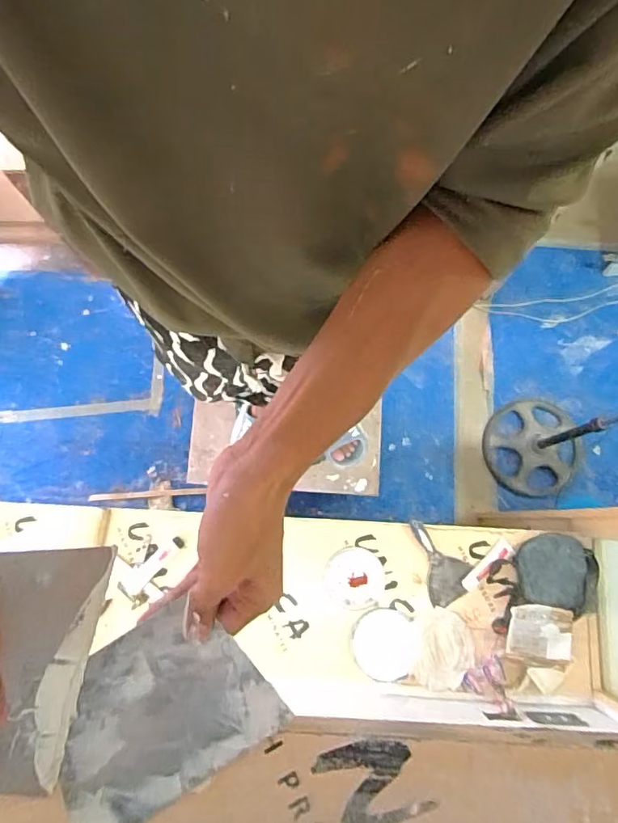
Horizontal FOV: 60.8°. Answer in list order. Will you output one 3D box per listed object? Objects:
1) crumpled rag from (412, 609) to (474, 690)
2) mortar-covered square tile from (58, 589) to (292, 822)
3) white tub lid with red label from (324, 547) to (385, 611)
[{"bbox_3d":[0.340,0.607,1.336,0.142,0.017,0.188,12,78,2],"label":"crumpled rag"},{"bbox_3d":[-0.097,0.186,0.324,0.135,0.008,0.099,-33,81,-7],"label":"mortar-covered square tile"},{"bbox_3d":[0.119,0.438,1.381,0.152,0.010,0.150,0,78,-1],"label":"white tub lid with red label"}]

